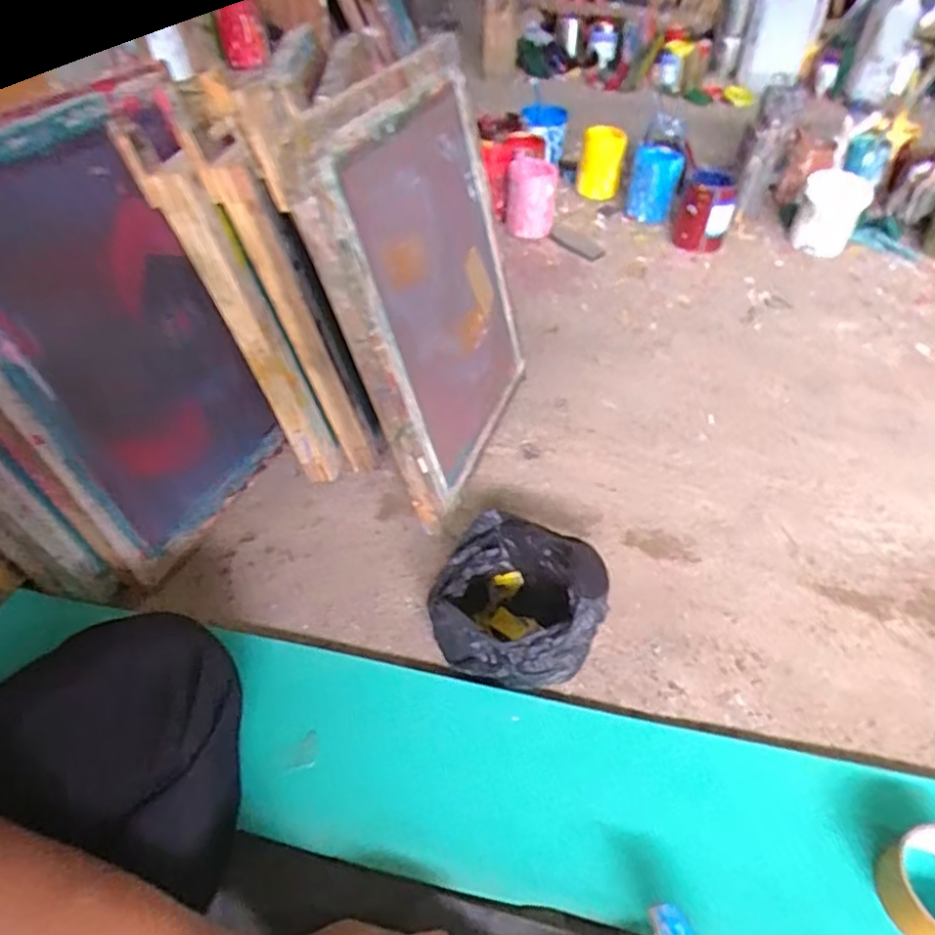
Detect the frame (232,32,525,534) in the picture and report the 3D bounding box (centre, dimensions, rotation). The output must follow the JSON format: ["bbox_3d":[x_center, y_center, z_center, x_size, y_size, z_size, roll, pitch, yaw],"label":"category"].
[{"bbox_3d":[-0.041,-0.219,0.762,0.046,0.481,0.373,3,45,26],"label":"frame"}]

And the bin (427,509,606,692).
[{"bbox_3d":[0.053,0.134,0.652,0.176,0.146,0.168,15,48,17],"label":"bin"}]

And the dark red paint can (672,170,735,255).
[{"bbox_3d":[0.502,-0.539,1.325,0.108,0.132,0.114,15,48,17],"label":"dark red paint can"}]

